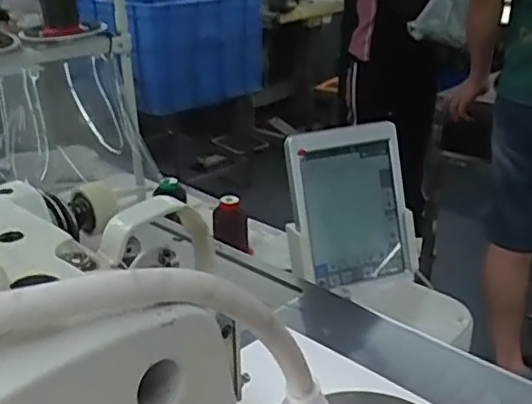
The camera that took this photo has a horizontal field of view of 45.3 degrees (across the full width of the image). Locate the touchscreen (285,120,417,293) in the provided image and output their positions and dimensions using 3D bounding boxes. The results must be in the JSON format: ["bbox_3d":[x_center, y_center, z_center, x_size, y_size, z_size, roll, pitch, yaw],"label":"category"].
[{"bbox_3d":[0.108,0.006,0.771,0.156,0.196,0.024,-10,14,-19],"label":"touchscreen"}]

